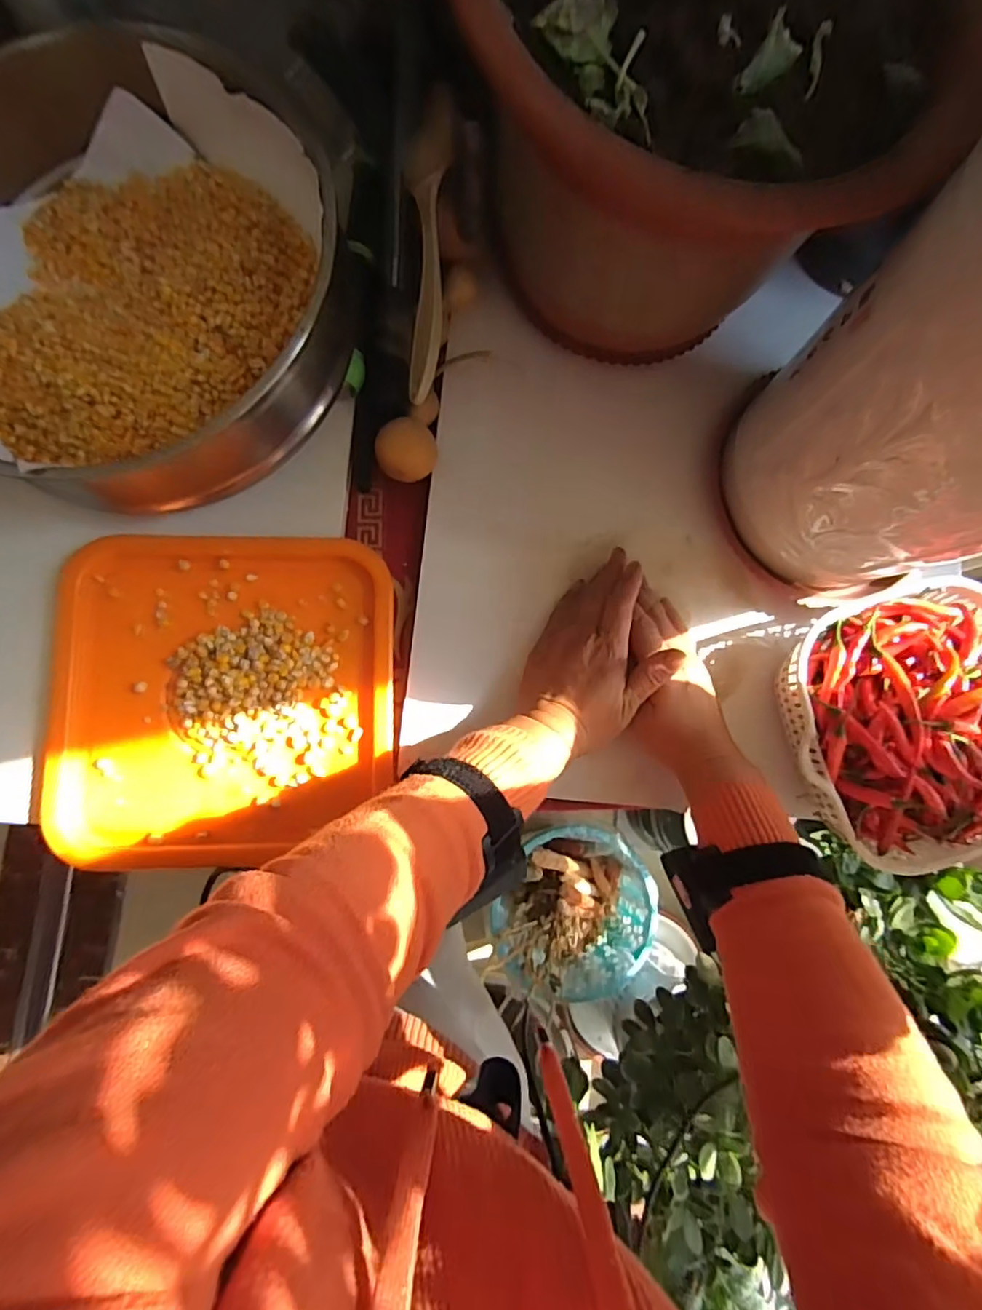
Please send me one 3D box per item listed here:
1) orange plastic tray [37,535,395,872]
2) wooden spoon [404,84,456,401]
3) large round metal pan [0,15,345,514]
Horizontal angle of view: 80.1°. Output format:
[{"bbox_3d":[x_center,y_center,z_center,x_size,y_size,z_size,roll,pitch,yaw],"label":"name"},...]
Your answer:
[{"bbox_3d":[-0.195,0.031,0.435,0.238,0.021,0.238,-1,84,-5],"label":"orange plastic tray"},{"bbox_3d":[-0.049,-0.303,0.447,0.034,0.025,0.204,3,104,-5],"label":"wooden spoon"},{"bbox_3d":[-0.260,-0.259,0.404,0.300,0.110,0.285,1,84,-5],"label":"large round metal pan"}]

